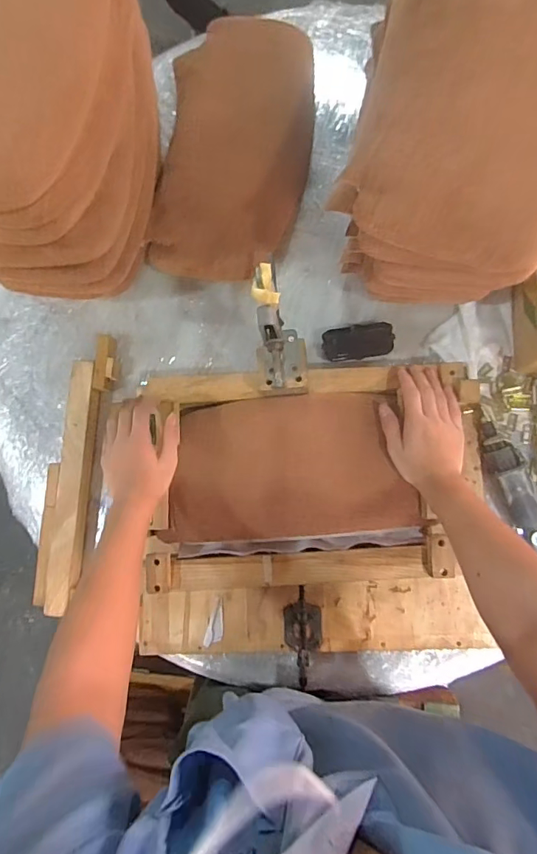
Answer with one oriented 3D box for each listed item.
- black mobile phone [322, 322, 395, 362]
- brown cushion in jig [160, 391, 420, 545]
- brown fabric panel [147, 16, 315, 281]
[{"bbox_3d":[0.143,-0.135,0.748,0.108,0.026,0.050,-5,83,6],"label":"black mobile phone"},{"bbox_3d":[0.025,0.064,0.687,0.352,0.042,0.205,-6,83,5],"label":"brown cushion in jig"},{"bbox_3d":[-0.055,-0.445,0.768,0.240,0.084,0.424,4,84,7],"label":"brown fabric panel"}]

